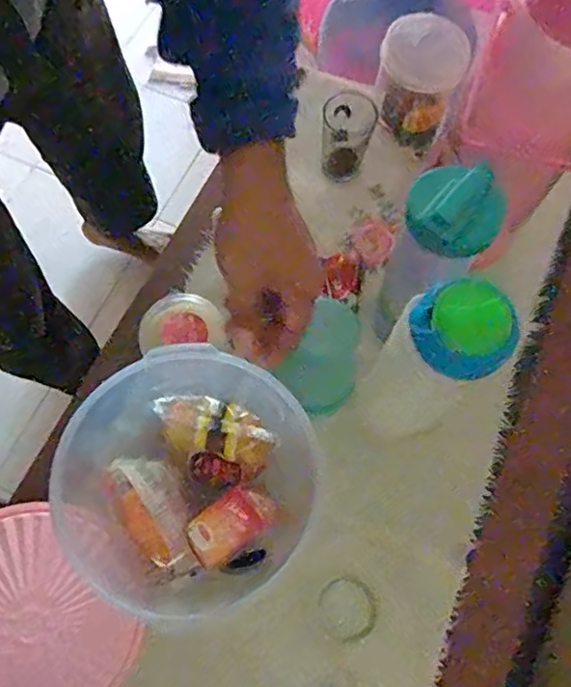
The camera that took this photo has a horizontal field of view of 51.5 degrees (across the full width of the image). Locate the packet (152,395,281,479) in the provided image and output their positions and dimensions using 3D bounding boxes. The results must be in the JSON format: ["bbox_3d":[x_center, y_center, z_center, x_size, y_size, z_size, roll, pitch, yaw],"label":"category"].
[{"bbox_3d":[-0.063,0.080,0.532,0.107,0.034,0.056,12,69,2],"label":"packet"}]

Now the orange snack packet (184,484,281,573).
[{"bbox_3d":[-0.046,0.149,0.495,0.077,0.022,0.042,-37,80,1],"label":"orange snack packet"}]

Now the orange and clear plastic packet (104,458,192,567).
[{"bbox_3d":[-0.118,0.147,0.528,0.054,0.030,0.098,-28,73,-13],"label":"orange and clear plastic packet"}]

